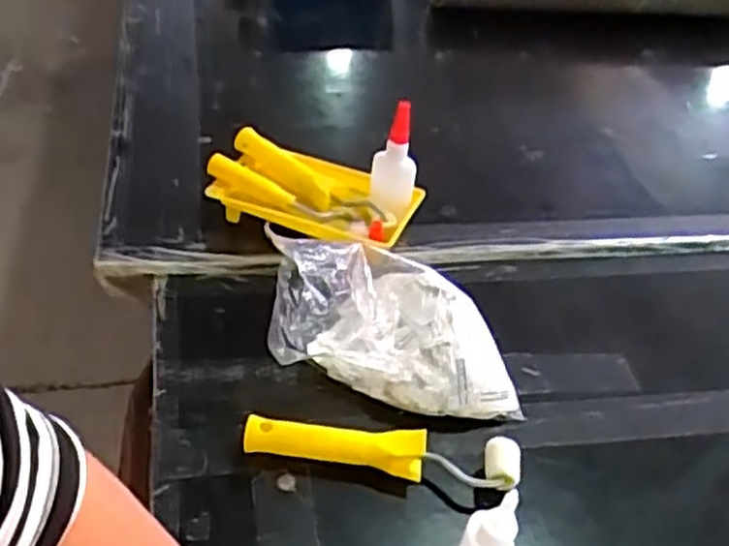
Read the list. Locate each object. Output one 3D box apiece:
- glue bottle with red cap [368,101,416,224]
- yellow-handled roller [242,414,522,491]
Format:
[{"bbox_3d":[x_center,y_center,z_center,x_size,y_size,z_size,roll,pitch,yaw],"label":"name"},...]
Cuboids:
[{"bbox_3d":[0.029,-0.109,0.748,0.043,0.111,0.031,8,17,2],"label":"glue bottle with red cap"},{"bbox_3d":[0.012,0.135,0.561,0.199,0.035,0.033,6,40,-1],"label":"yellow-handled roller"}]

